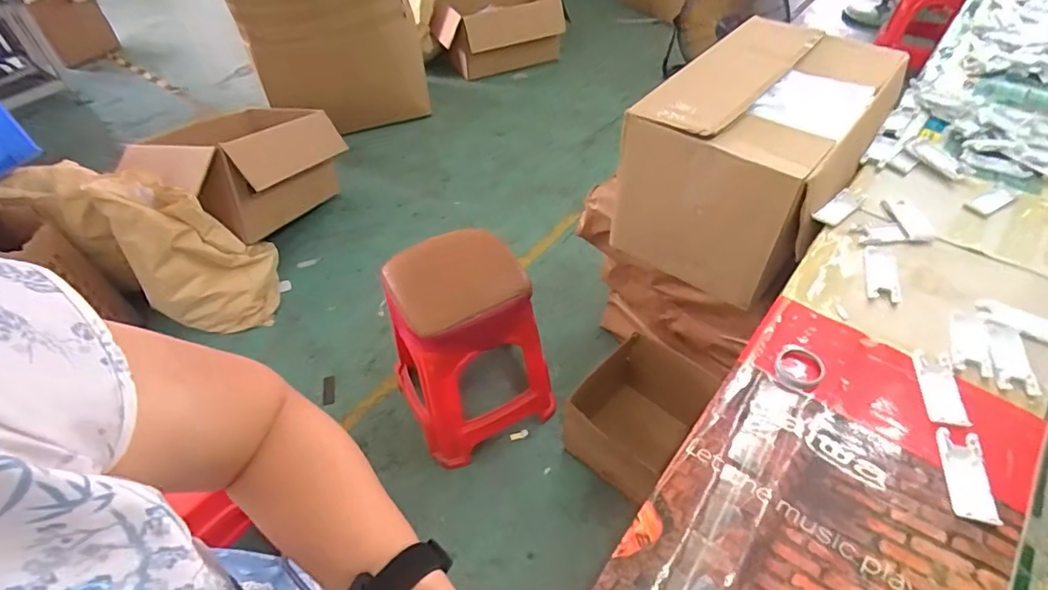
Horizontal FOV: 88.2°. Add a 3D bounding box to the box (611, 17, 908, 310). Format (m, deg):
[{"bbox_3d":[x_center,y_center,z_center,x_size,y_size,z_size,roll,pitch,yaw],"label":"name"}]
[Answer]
[{"bbox_3d":[0.482,-0.288,1.168,0.396,0.357,0.526,27,54,25],"label":"box"}]

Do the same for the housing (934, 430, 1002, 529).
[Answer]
[{"bbox_3d":[0.486,0.198,0.595,0.043,0.009,0.105,11,50,12],"label":"housing"}]

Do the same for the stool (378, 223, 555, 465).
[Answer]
[{"bbox_3d":[-0.140,0.132,1.366,0.358,0.482,0.333,-25,51,-18],"label":"stool"}]

